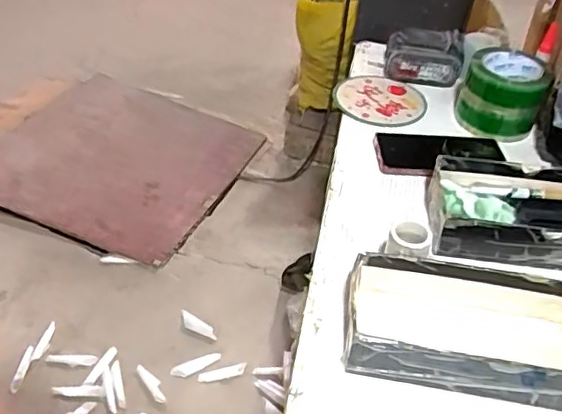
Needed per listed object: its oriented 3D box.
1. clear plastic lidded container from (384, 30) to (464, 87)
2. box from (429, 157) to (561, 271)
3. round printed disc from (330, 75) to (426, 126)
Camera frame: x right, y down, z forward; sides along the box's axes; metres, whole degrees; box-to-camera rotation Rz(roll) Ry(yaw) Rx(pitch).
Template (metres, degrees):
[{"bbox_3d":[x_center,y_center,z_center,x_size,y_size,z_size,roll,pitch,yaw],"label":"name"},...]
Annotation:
[{"bbox_3d":[0.223,-0.233,0.915,0.114,0.065,0.078,7,39,1],"label":"clear plastic lidded container"},{"bbox_3d":[0.287,0.006,0.650,0.233,0.048,0.116,8,39,1],"label":"box"},{"bbox_3d":[0.148,-0.164,0.871,0.133,0.012,0.122,16,40,11],"label":"round printed disc"}]

